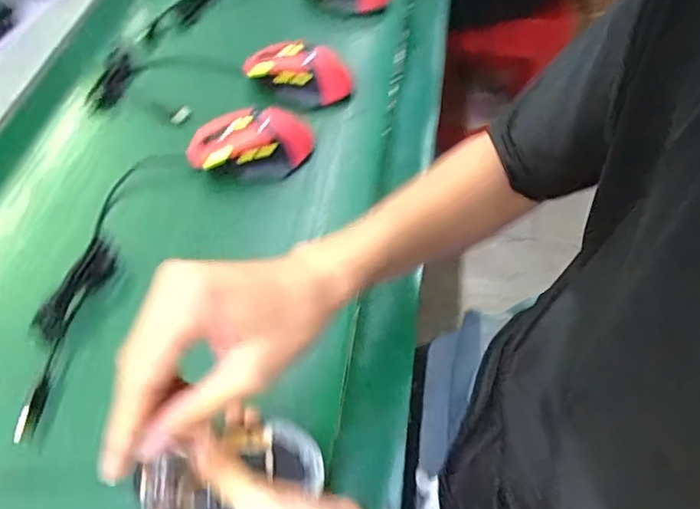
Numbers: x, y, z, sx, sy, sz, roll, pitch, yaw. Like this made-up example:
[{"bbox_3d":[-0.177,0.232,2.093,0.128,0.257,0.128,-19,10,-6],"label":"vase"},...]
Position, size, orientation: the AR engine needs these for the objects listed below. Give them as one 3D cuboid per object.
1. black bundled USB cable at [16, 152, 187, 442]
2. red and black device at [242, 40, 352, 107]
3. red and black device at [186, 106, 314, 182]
[{"bbox_3d":[-0.217,0.016,0.471,0.047,0.038,0.264,13,66,5],"label":"black bundled USB cable"},{"bbox_3d":[-0.056,-0.197,0.628,0.116,0.056,0.064,-4,53,-8],"label":"red and black device"},{"bbox_3d":[-0.094,-0.109,0.564,0.125,0.044,0.072,-24,58,-21],"label":"red and black device"}]

